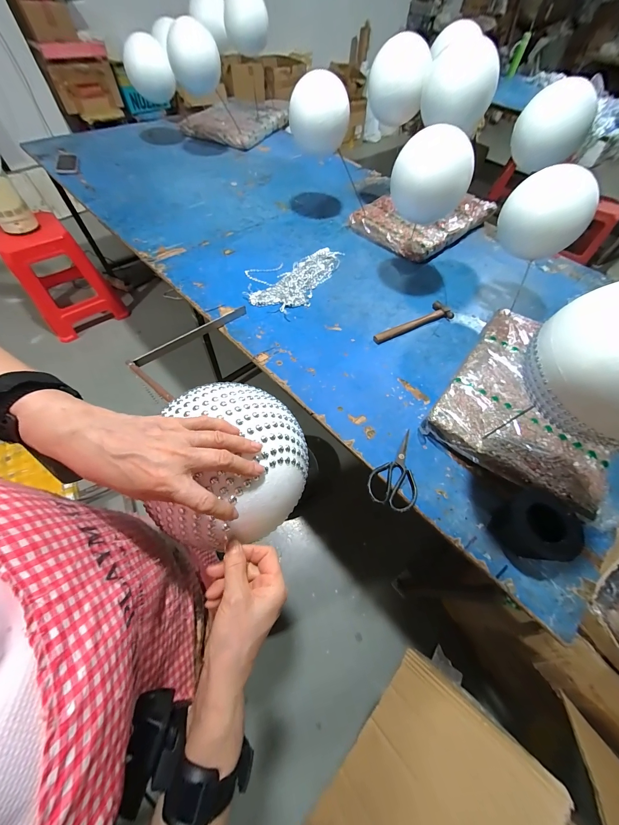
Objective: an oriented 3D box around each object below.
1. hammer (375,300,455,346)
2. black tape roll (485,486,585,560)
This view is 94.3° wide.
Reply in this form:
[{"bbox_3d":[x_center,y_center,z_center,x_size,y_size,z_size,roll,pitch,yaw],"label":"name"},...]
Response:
[{"bbox_3d":[0.297,-0.264,0.834,0.268,0.027,0.062,-21,62,-17],"label":"hammer"},{"bbox_3d":[0.409,0.204,0.520,0.100,0.087,0.099,2,58,-4],"label":"black tape roll"}]

